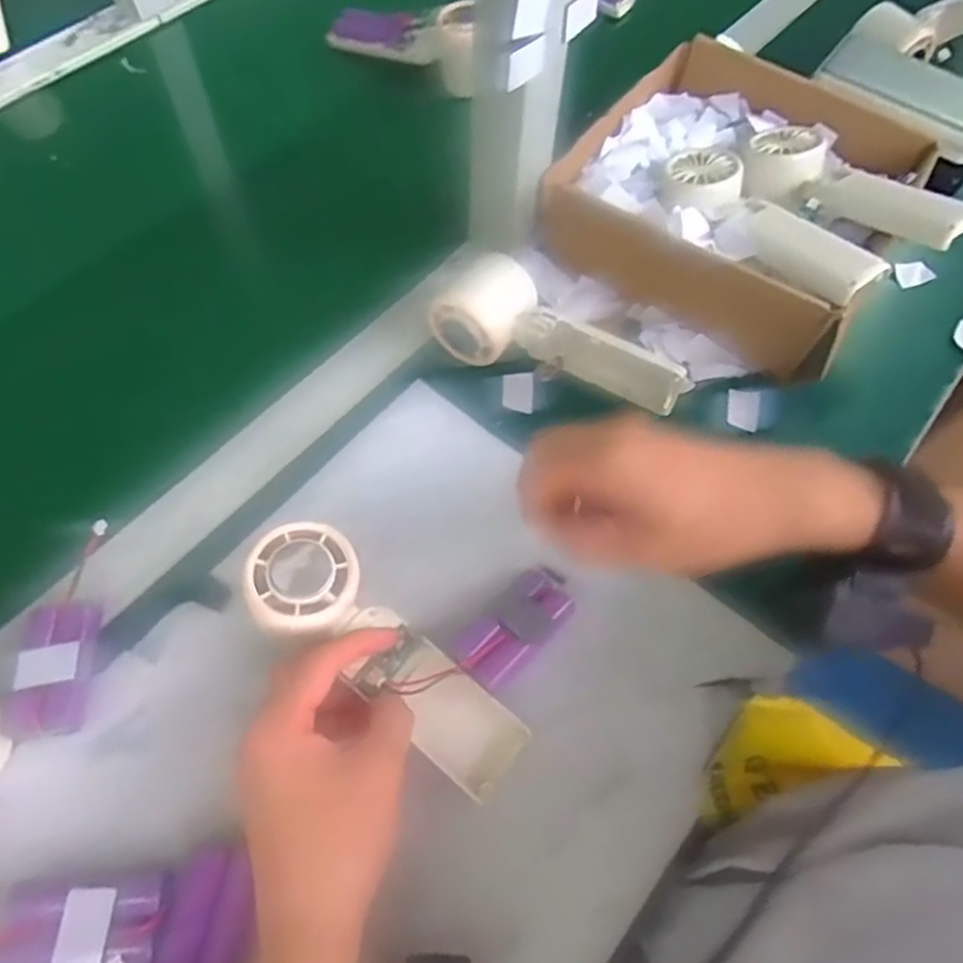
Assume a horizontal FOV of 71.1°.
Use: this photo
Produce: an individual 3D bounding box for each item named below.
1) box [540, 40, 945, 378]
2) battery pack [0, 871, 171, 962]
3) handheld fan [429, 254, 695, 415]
[{"bbox_3d":[0.182,-0.212,0.483,0.223,0.068,0.235,30,68,11],"label":"box"},{"bbox_3d":[-0.177,0.193,0.293,0.073,0.013,0.033,-5,66,-5],"label":"battery pack"},{"bbox_3d":[0.053,-0.096,0.446,0.170,0.055,0.060,18,67,6],"label":"handheld fan"}]

